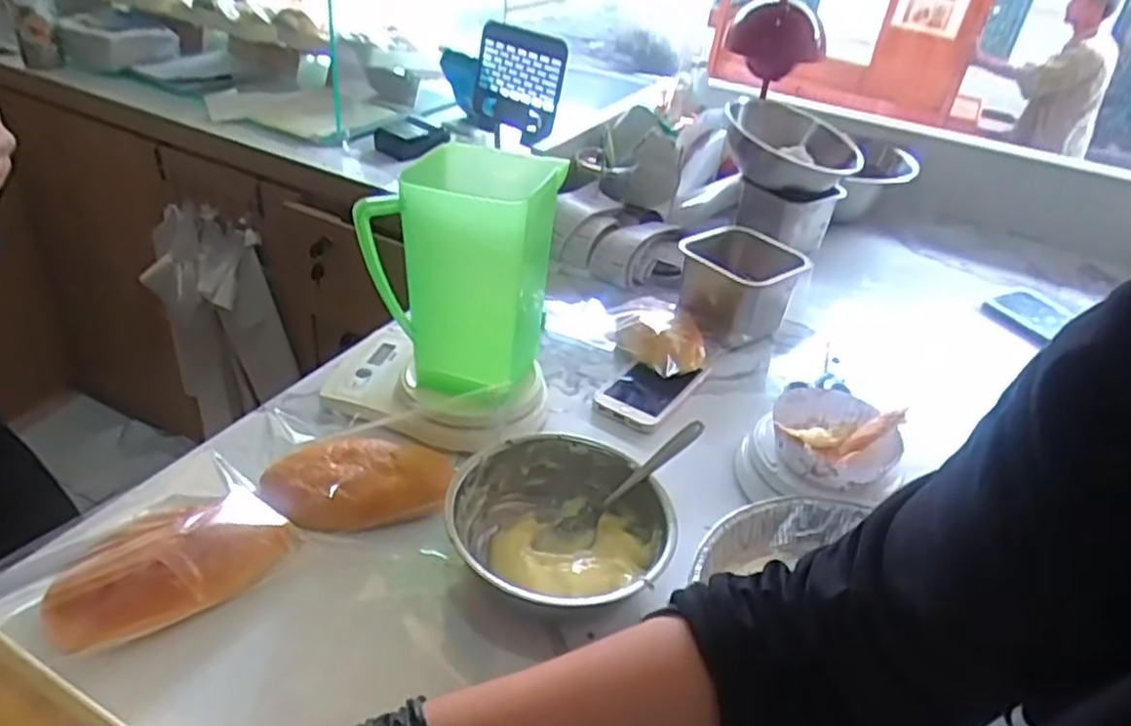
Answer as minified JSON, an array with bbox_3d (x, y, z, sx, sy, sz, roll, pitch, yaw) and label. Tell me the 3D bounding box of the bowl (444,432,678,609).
[{"bbox_3d":[-0.005,0.123,0.543,0.154,0.054,0.154,2,34,-7],"label":"bowl"}]

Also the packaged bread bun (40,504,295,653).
[{"bbox_3d":[-0.258,0.134,0.496,0.145,0.037,0.069,-25,46,-39],"label":"packaged bread bun"}]

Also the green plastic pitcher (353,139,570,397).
[{"bbox_3d":[-0.087,-0.065,0.637,0.130,0.210,0.122,14,35,10],"label":"green plastic pitcher"}]

